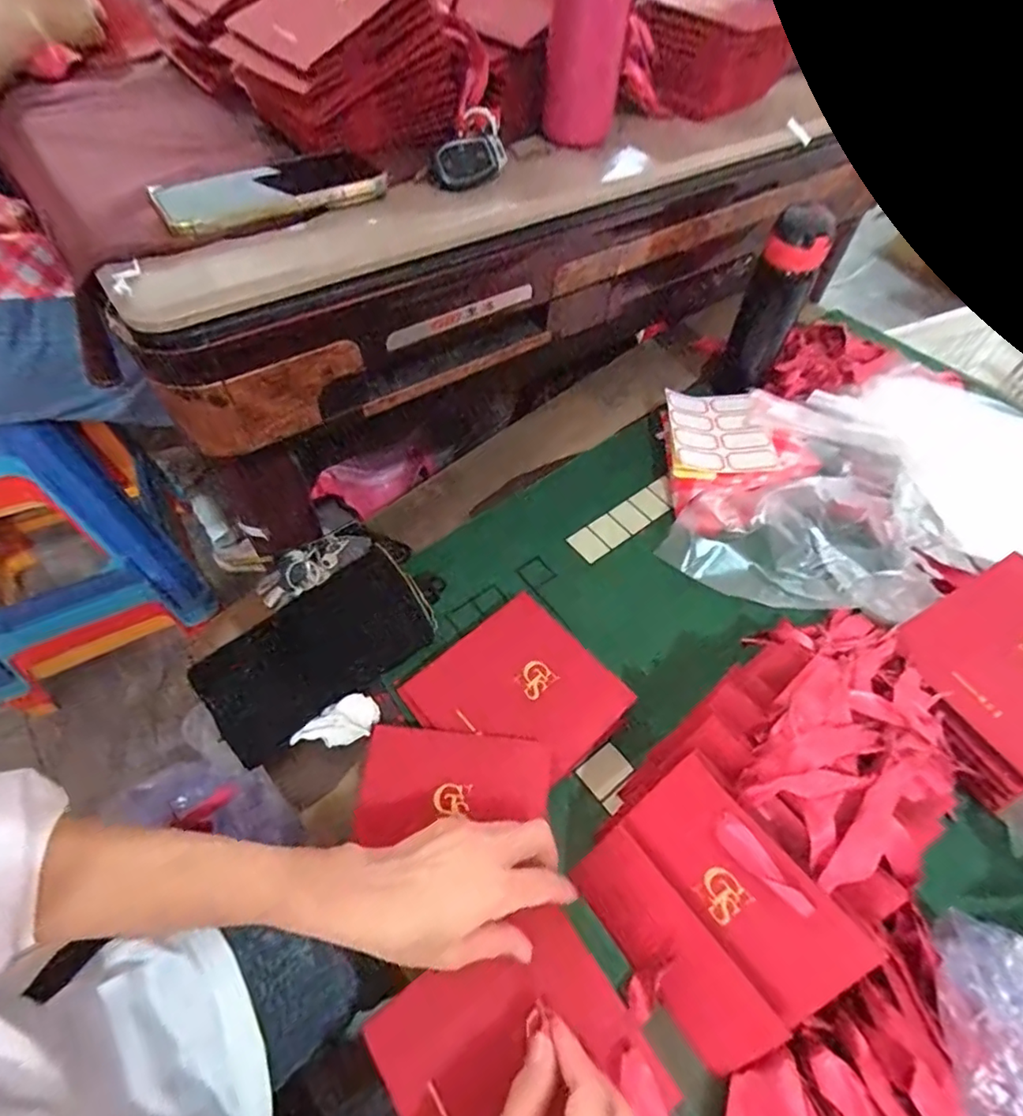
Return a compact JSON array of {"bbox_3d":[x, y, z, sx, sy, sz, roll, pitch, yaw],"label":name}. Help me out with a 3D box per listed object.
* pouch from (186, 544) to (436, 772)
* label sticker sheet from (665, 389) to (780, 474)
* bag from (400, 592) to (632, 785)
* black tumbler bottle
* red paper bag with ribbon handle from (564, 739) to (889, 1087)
[{"bbox_3d":[-0.171,0.080,0.499,0.195,0.022,0.110,-34,62,-24],"label":"pouch"},{"bbox_3d":[0.239,-0.146,0.643,0.106,0.008,0.128,0,54,-1],"label":"label sticker sheet"},{"bbox_3d":[0.005,0.117,0.471,0.142,0.022,0.140,-35,63,-24],"label":"bag"},{"bbox_3d":[0.287,-0.278,0.637,0.072,0.201,0.058,18,56,10],"label":"black tumbler bottle"},{"bbox_3d":[0.121,0.220,0.349,0.130,0.005,0.137,-52,60,16],"label":"red paper bag with ribbon handle"}]

